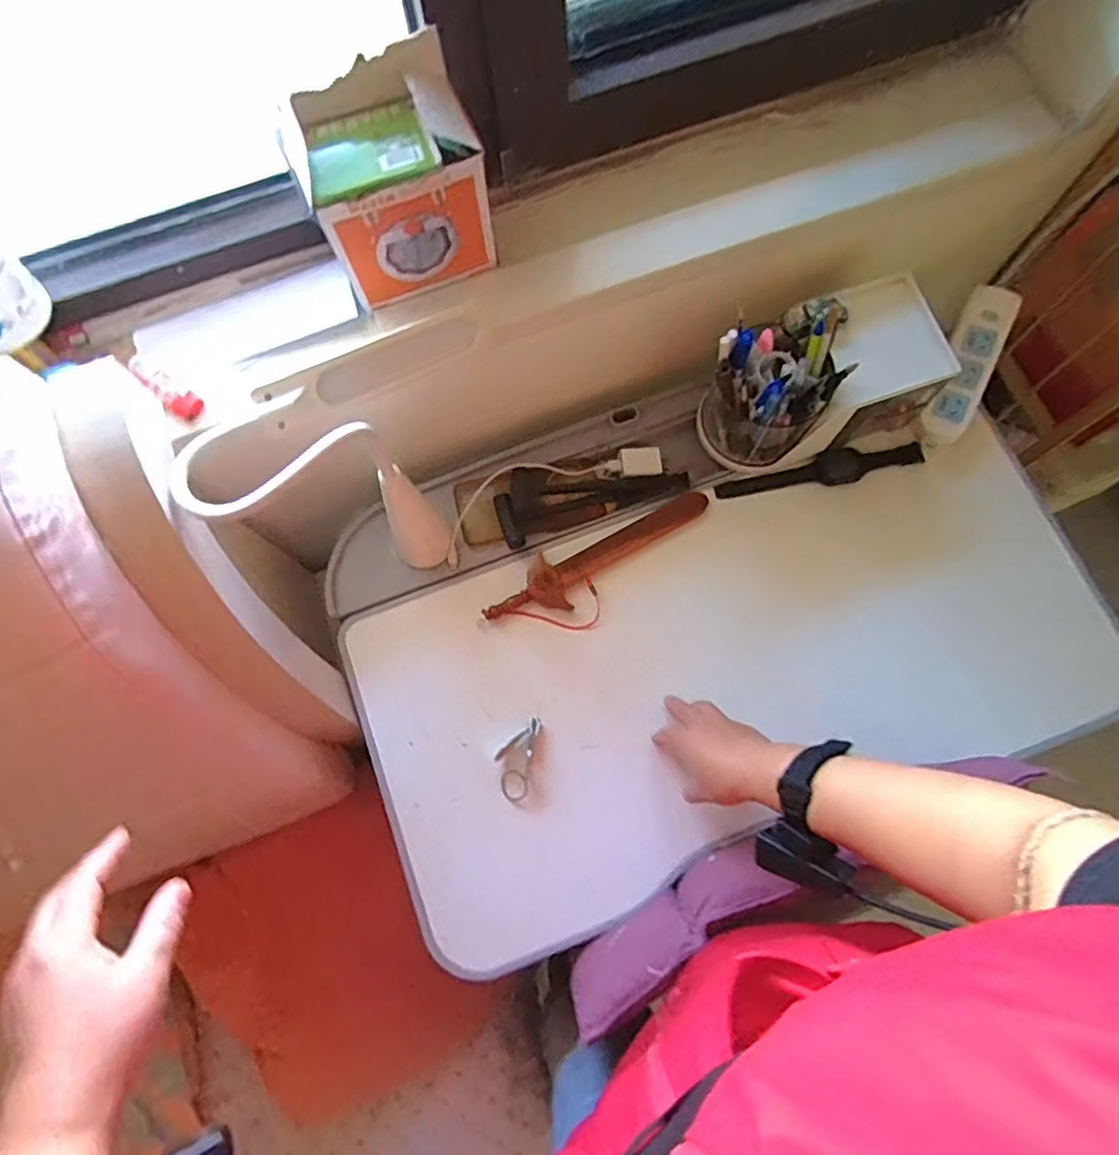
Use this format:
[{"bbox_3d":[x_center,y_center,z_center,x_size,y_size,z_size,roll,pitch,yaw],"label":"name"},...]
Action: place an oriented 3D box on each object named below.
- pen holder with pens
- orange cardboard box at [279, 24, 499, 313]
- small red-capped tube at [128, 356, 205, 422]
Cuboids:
[{"bbox_3d":[0.238,-0.205,0.707,0.147,0.144,0.111,-37,76,-8],"label":"pen holder with pens"},{"bbox_3d":[-0.140,-0.329,0.558,0.141,0.149,0.088,-25,75,-5],"label":"orange cardboard box"},{"bbox_3d":[-0.365,-0.176,0.600,0.082,0.018,0.027,37,78,11],"label":"small red-capped tube"}]

